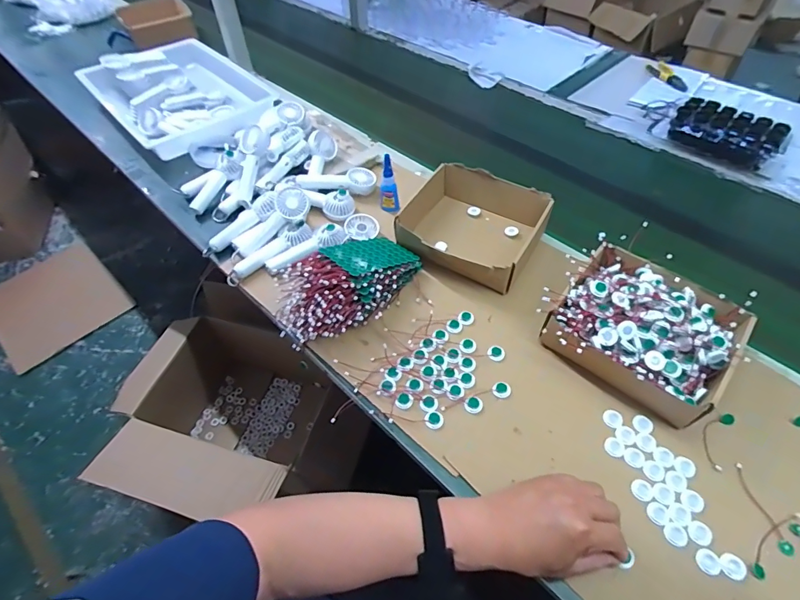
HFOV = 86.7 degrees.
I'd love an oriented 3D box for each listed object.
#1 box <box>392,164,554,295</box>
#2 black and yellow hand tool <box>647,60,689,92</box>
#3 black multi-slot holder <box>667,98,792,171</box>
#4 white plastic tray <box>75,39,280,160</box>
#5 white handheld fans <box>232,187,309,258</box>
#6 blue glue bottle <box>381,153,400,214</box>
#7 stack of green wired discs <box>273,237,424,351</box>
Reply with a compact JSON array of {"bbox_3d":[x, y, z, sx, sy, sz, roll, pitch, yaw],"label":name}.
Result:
[{"bbox_3d":[0.122,-0.126,0.713,0.204,0.074,0.188,25,57,20],"label":"box"},{"bbox_3d":[0.698,-0.579,1.099,0.059,0.015,0.139,-10,52,-9],"label":"black and yellow hand tool"},{"bbox_3d":[0.674,-0.344,0.884,0.092,0.069,0.197,-35,59,-23],"label":"black multi-slot holder"},{"bbox_3d":[-0.522,-0.515,1.027,0.349,0.068,0.443,-36,59,-24],"label":"white plastic tray"},{"bbox_3d":[-0.218,-0.131,0.725,0.147,0.033,0.057,-43,59,1],"label":"white handheld fans"},{"bbox_3d":[-0.018,-0.203,0.763,0.032,0.112,0.030,-4,52,-2],"label":"blue glue bottle"},{"bbox_3d":[-0.071,-0.028,0.632,0.232,0.078,0.119,-38,60,-25],"label":"stack of green wired discs"}]

